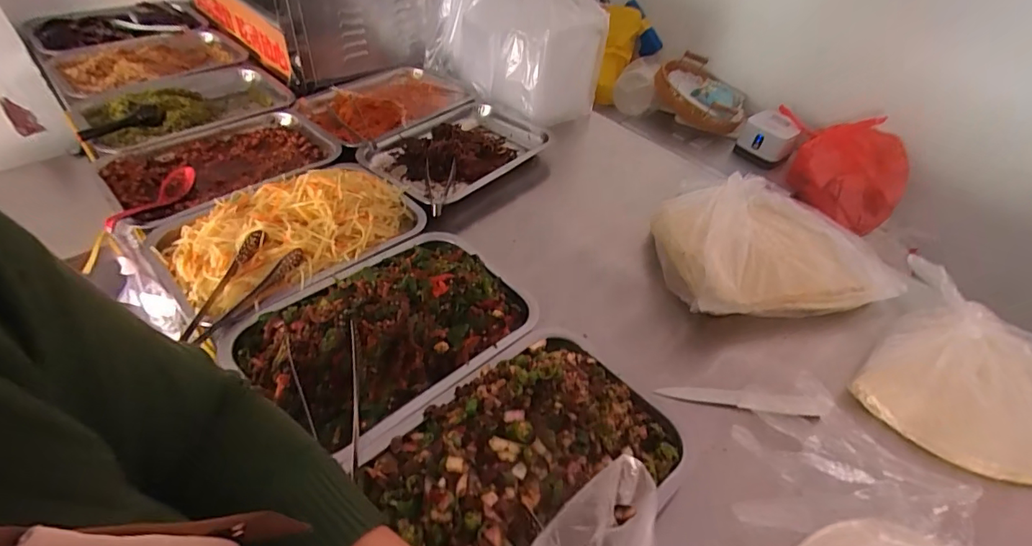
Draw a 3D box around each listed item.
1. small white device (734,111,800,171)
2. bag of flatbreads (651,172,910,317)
[{"bbox_3d":[0.676,-0.355,1.347,0.140,0.109,0.111,27,48,19],"label":"small white device"},{"bbox_3d":[0.368,-0.040,0.732,0.325,0.085,0.234,-4,45,-11],"label":"bag of flatbreads"}]

